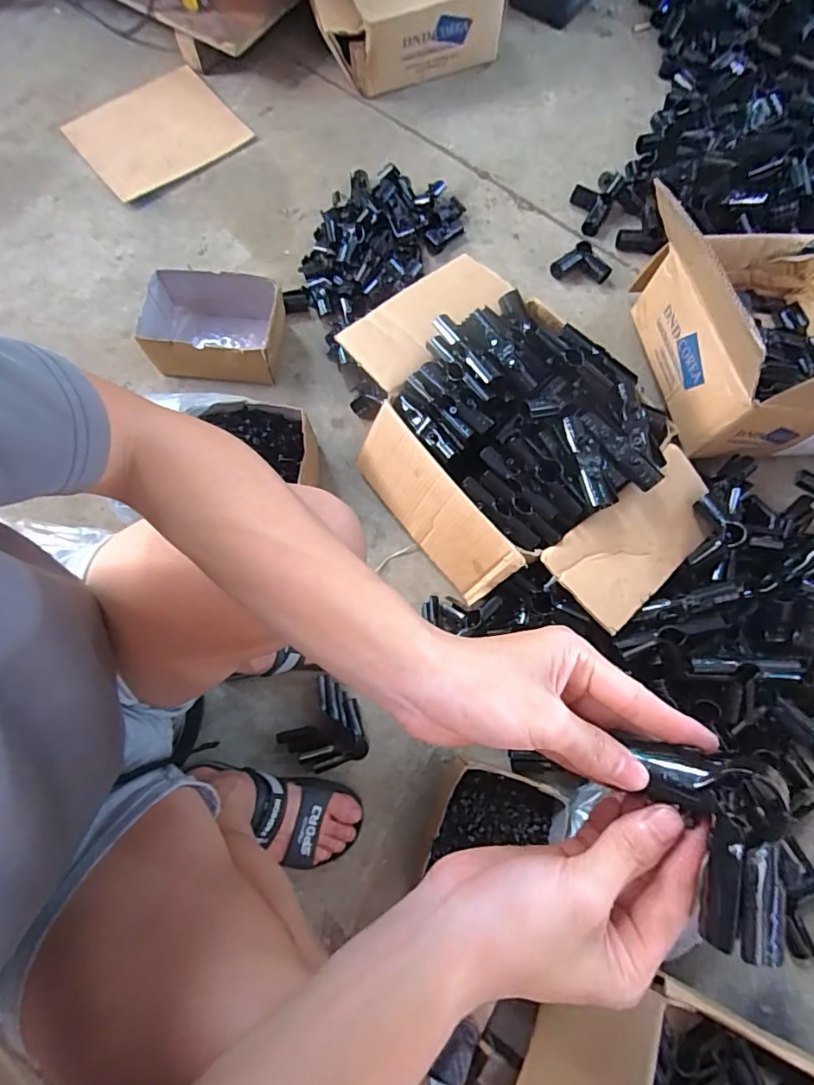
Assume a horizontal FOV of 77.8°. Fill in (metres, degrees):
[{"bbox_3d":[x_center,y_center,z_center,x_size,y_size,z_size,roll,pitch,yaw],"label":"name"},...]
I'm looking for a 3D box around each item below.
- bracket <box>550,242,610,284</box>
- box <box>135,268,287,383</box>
[{"bbox_3d":[0.325,-0.509,0.942,0.076,0.032,0.086,-37,78,-11],"label":"bracket"},{"bbox_3d":[-0.327,-0.357,0.848,0.226,0.094,0.152,1,74,-1],"label":"box"}]

